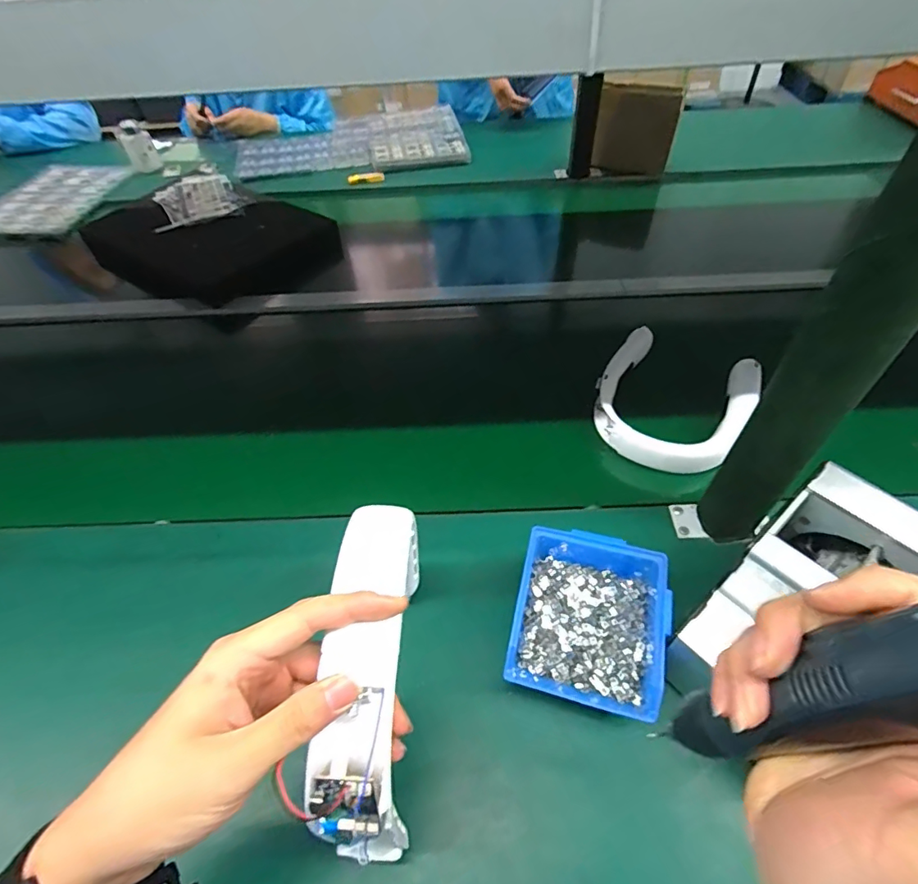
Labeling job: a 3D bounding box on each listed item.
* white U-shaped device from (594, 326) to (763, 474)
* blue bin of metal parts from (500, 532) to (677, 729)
[{"bbox_3d":[0.268,-0.051,0.621,0.177,0.047,0.189,21,56,19],"label":"white U-shaped device"},{"bbox_3d":[0.112,0.155,0.436,0.128,0.079,0.143,11,53,12],"label":"blue bin of metal parts"}]

